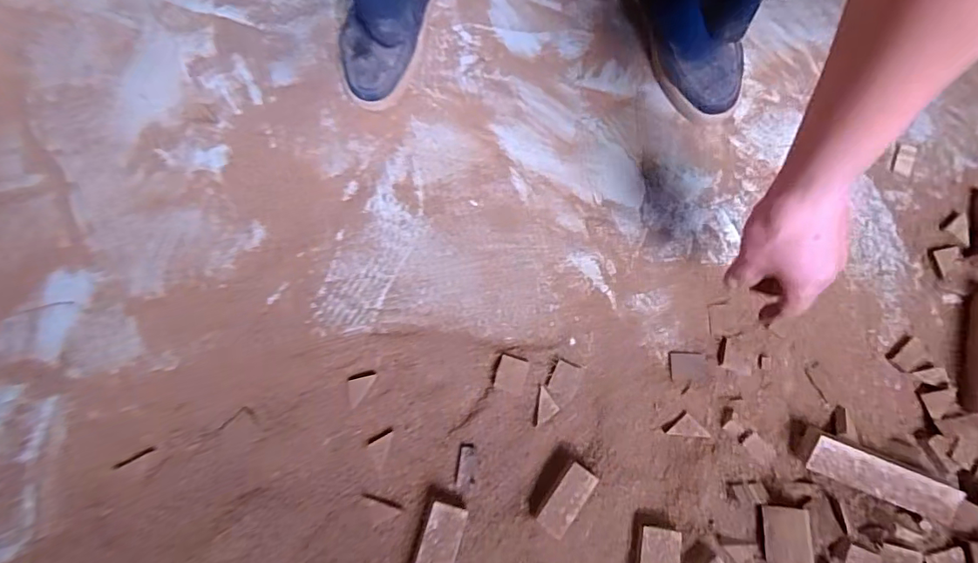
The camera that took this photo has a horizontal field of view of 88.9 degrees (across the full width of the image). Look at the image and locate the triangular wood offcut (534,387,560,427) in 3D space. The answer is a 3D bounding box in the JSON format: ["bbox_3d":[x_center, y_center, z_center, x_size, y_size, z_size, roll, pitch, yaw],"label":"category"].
[{"bbox_3d":[0.062,0.134,0.526,0.021,0.013,0.040,9,77,4],"label":"triangular wood offcut"}]

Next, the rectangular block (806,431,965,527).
[{"bbox_3d":[0.380,0.187,0.479,0.133,0.010,0.044,19,78,6],"label":"rectangular block"}]

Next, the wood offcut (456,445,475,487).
[{"bbox_3d":[-0.023,0.190,0.514,0.018,0.012,0.040,3,76,2],"label":"wood offcut"}]

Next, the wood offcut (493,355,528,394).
[{"bbox_3d":[0.024,0.100,0.536,0.031,0.015,0.035,16,77,5],"label":"wood offcut"}]

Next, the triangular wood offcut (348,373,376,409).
[{"bbox_3d":[-0.141,0.112,0.535,0.022,0.004,0.041,33,79,9],"label":"triangular wood offcut"}]

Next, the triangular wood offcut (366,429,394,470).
[{"bbox_3d":[-0.117,0.172,0.522,0.021,0.005,0.039,19,78,6],"label":"triangular wood offcut"}]

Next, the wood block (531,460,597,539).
[{"bbox_3d":[0.075,0.213,0.492,0.032,0.026,0.068,39,81,10],"label":"wood block"}]

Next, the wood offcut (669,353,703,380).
[{"bbox_3d":[0.213,0.092,0.538,0.032,0.004,0.028,1,76,2],"label":"wood offcut"}]

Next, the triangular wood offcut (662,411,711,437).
[{"bbox_3d":[0.204,0.148,0.518,0.044,0.004,0.024,-1,82,16],"label":"triangular wood offcut"}]

